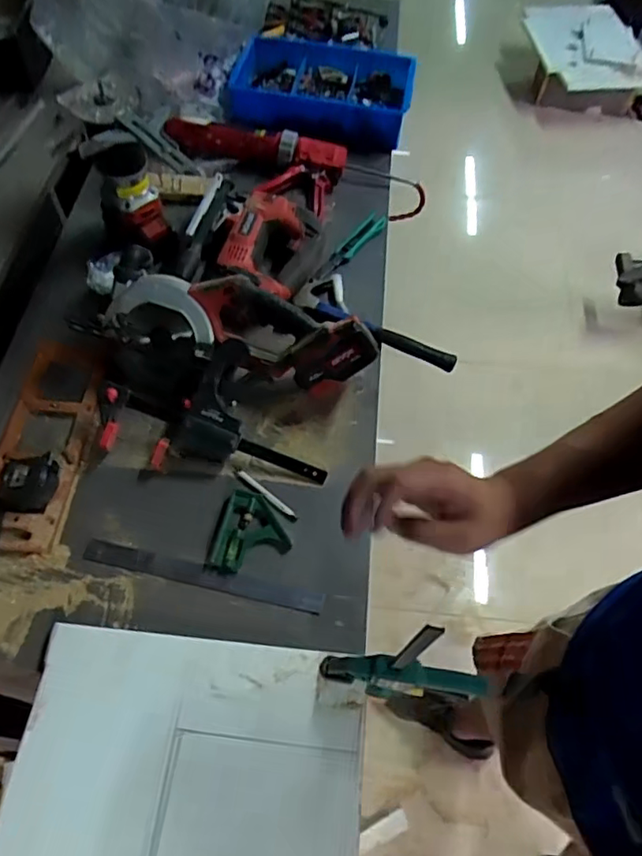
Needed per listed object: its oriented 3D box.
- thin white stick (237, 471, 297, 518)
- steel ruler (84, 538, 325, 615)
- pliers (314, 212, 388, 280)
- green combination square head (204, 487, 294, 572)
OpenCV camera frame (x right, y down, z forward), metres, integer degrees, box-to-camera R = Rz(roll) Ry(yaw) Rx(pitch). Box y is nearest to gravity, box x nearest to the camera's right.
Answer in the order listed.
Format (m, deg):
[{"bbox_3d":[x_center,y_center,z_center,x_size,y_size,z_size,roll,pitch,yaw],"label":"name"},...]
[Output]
[{"bbox_3d":[-0.074,0.090,0.802,0.101,0.007,0.010,37,65,18],"label":"thin white stick"},{"bbox_3d":[-0.148,0.185,0.743,0.304,0.006,0.029,12,67,5],"label":"steel ruler"},{"bbox_3d":[0.054,-0.335,1.074,0.025,0.031,0.206,36,65,17],"label":"pliers"},{"bbox_3d":[-0.087,0.137,0.756,0.093,0.012,0.107,10,60,4],"label":"green combination square head"}]

